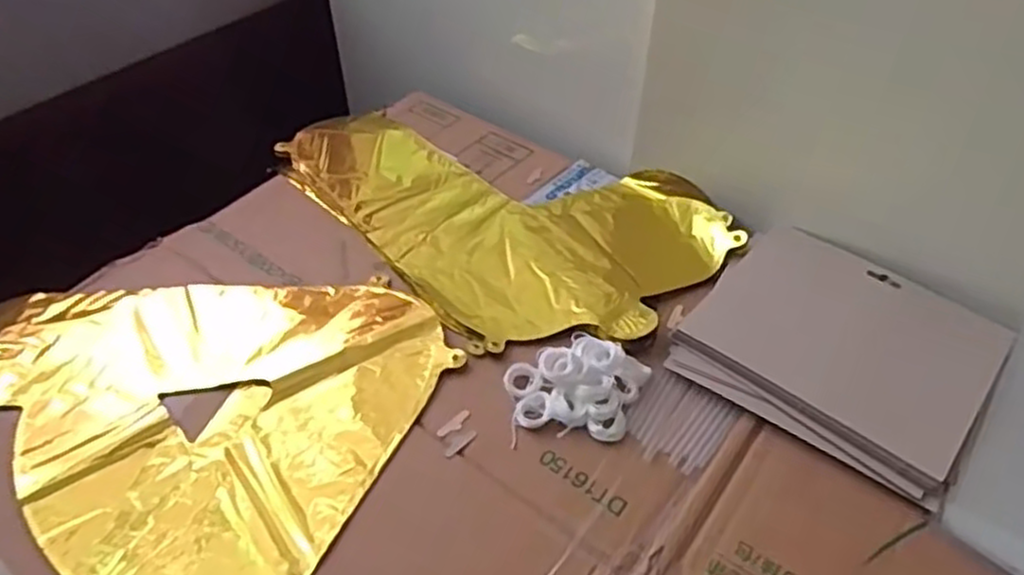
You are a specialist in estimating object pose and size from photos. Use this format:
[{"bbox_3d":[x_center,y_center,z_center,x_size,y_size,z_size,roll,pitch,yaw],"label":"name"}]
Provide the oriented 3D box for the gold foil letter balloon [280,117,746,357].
[{"bbox_3d":[-0.008,-0.086,0.679,0.259,0.025,0.390,-31,54,-27],"label":"gold foil letter balloon"}]

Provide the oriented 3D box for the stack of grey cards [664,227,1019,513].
[{"bbox_3d":[0.241,0.041,0.551,0.195,0.019,0.179,30,53,25],"label":"stack of grey cards"}]

